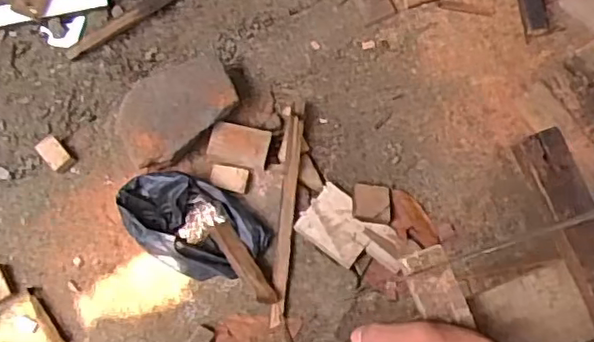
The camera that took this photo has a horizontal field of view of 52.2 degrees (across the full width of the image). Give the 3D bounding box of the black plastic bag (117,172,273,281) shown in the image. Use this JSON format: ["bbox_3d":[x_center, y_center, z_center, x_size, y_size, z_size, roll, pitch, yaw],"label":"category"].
[{"bbox_3d":[-0.168,0.086,0.959,0.224,0.059,0.140,34,81,7],"label":"black plastic bag"}]

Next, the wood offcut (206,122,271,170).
[{"bbox_3d":[-0.093,-0.043,0.979,0.094,0.019,0.060,15,93,5],"label":"wood offcut"}]

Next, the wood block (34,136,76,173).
[{"bbox_3d":[-0.404,-0.029,1.013,0.036,0.025,0.063,-44,81,-7],"label":"wood block"}]

